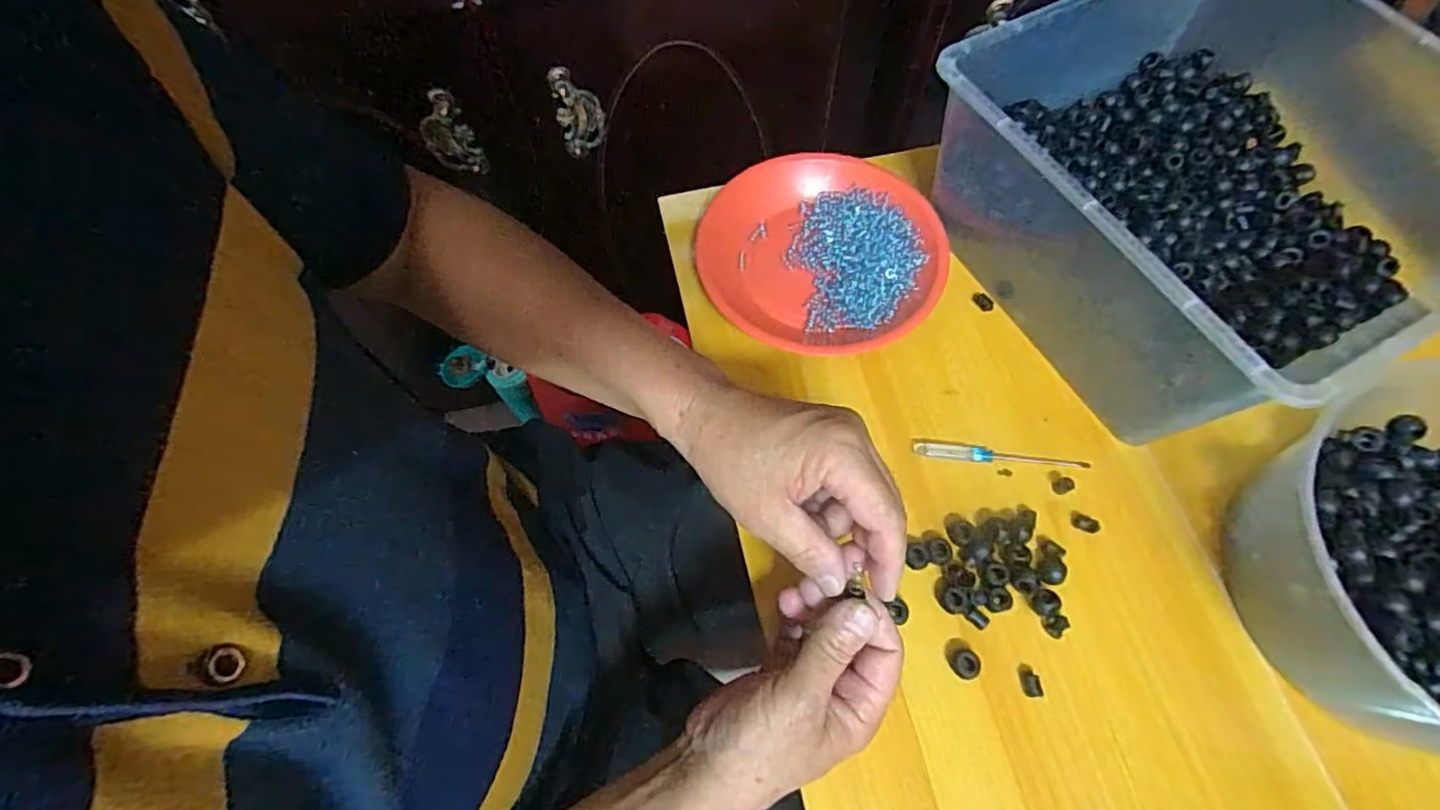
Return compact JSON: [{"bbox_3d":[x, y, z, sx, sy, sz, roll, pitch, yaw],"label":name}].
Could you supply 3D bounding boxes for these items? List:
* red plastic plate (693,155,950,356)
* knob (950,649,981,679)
[{"bbox_3d":[0.084,-0.125,0.510,0.192,0.026,0.191,0,66,1],"label":"red plastic plate"},{"bbox_3d":[0.154,0.163,0.386,0.016,0.015,0.017,0,66,1],"label":"knob"}]

